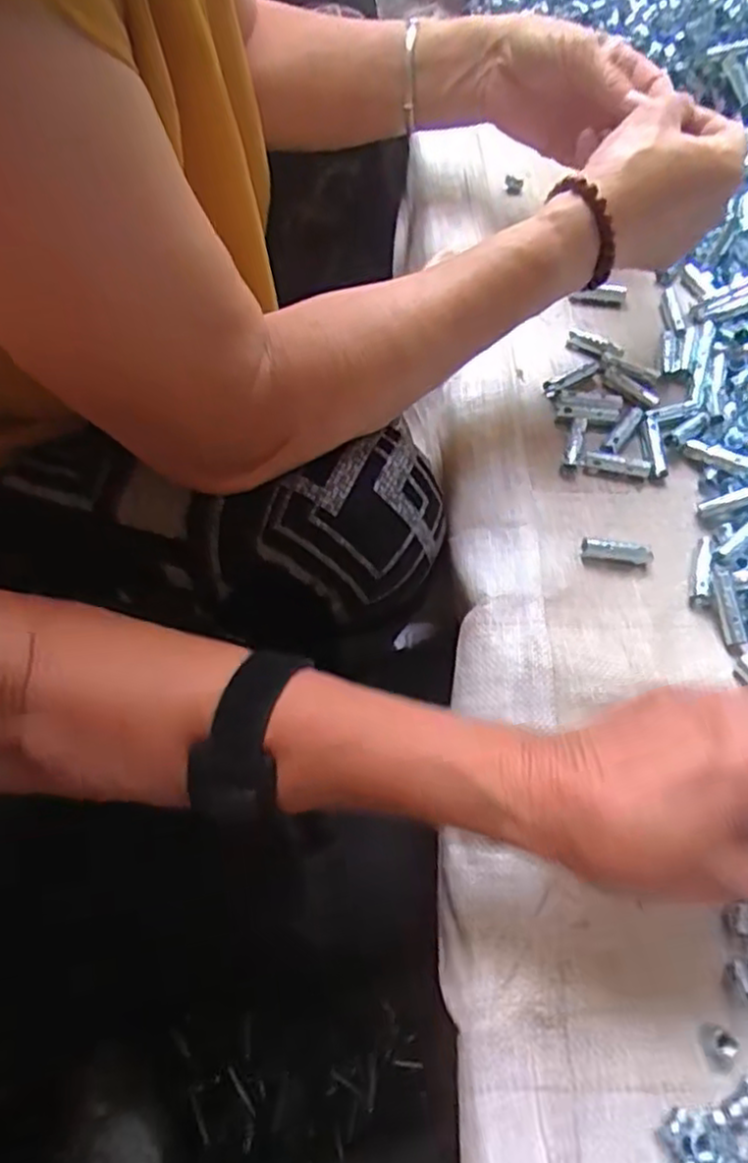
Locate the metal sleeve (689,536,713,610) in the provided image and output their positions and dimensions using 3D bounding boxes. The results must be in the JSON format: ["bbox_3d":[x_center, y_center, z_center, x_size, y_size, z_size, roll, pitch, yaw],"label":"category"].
[{"bbox_3d":[0.183,-0.006,0.397,0.010,0.007,0.044,13,63,6],"label":"metal sleeve"}]

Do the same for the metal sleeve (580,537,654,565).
[{"bbox_3d":[0.136,-0.017,0.399,0.040,0.010,0.011,4,63,2],"label":"metal sleeve"}]

